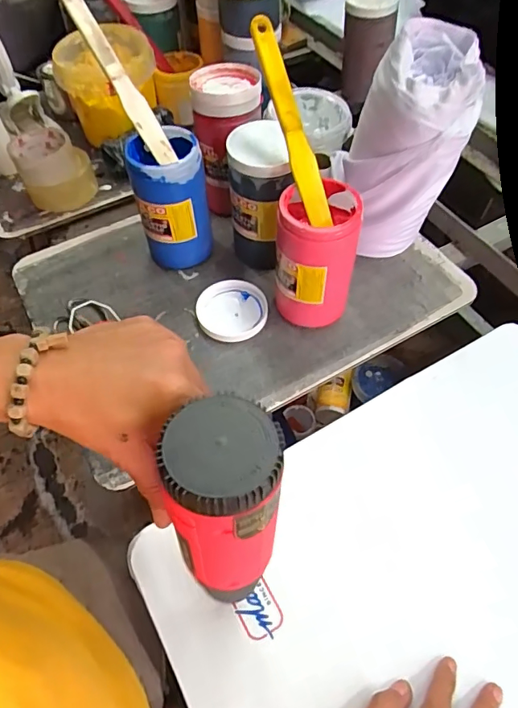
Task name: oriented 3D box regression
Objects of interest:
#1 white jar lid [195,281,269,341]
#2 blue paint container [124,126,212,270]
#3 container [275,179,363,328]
[{"bbox_3d":[-0.036,-0.058,0.643,0.093,0.011,0.098,-1,56,1],"label":"white jar lid"},{"bbox_3d":[-0.118,-0.203,0.652,0.092,0.165,0.095,-15,57,-9],"label":"blue paint container"},{"bbox_3d":[0.069,-0.115,0.589,0.094,0.169,0.096,5,56,4],"label":"container"}]

